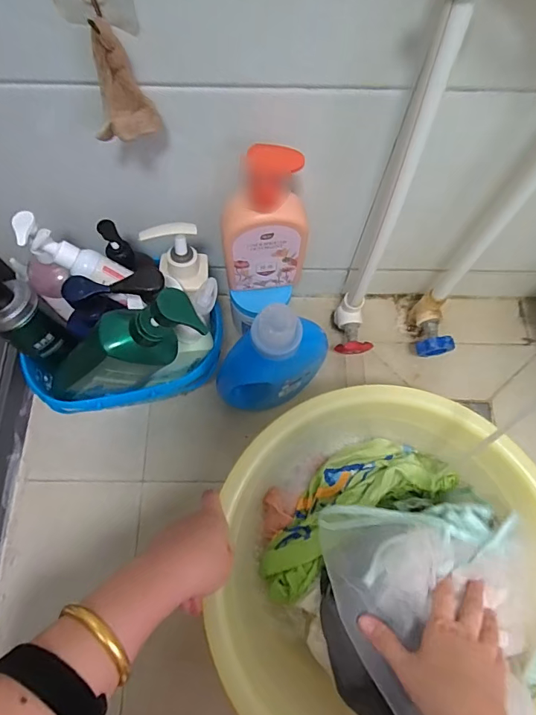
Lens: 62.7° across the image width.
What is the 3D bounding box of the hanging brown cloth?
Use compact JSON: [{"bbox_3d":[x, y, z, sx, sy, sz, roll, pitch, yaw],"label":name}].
[{"bbox_3d":[-0.120,-0.216,0.354,0.051,0.084,0.025,-30,74,-11],"label":"hanging brown cloth"}]

